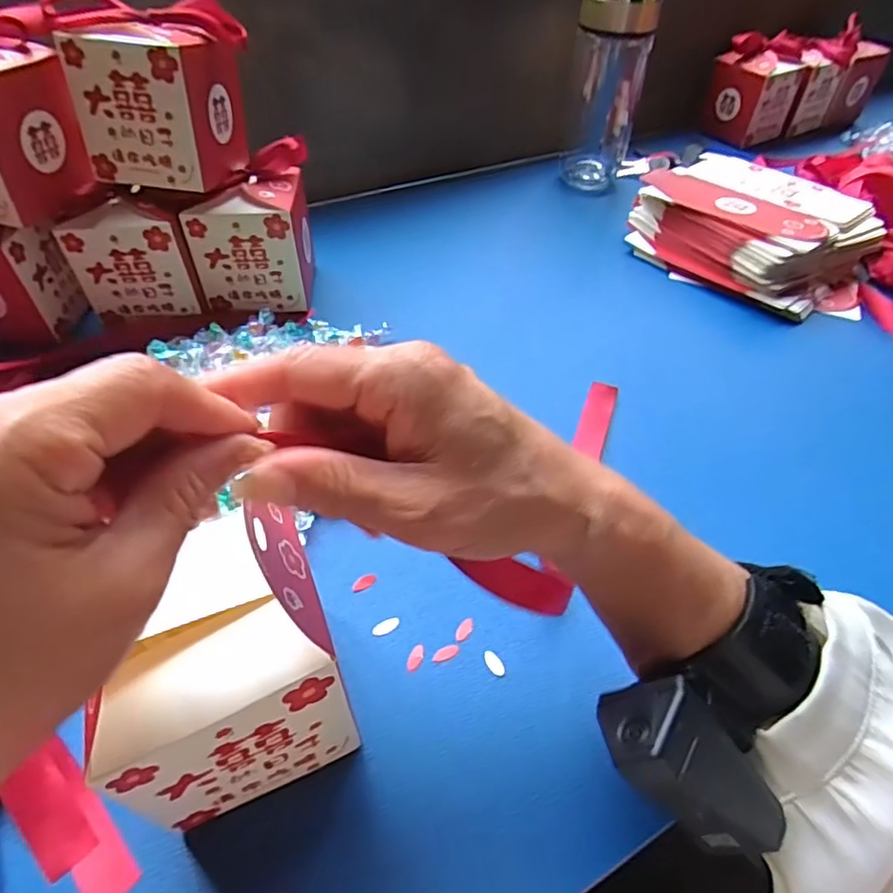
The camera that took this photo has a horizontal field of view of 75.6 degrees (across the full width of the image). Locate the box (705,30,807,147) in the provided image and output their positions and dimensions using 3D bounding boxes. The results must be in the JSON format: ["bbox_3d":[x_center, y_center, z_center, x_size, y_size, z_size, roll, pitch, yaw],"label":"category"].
[{"bbox_3d":[0.411,-0.477,0.766,0.087,0.105,0.083,-20,52,-21],"label":"box"}]

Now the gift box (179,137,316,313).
[{"bbox_3d":[-0.153,-0.173,0.462,0.082,0.100,0.078,2,47,-2],"label":"gift box"}]

